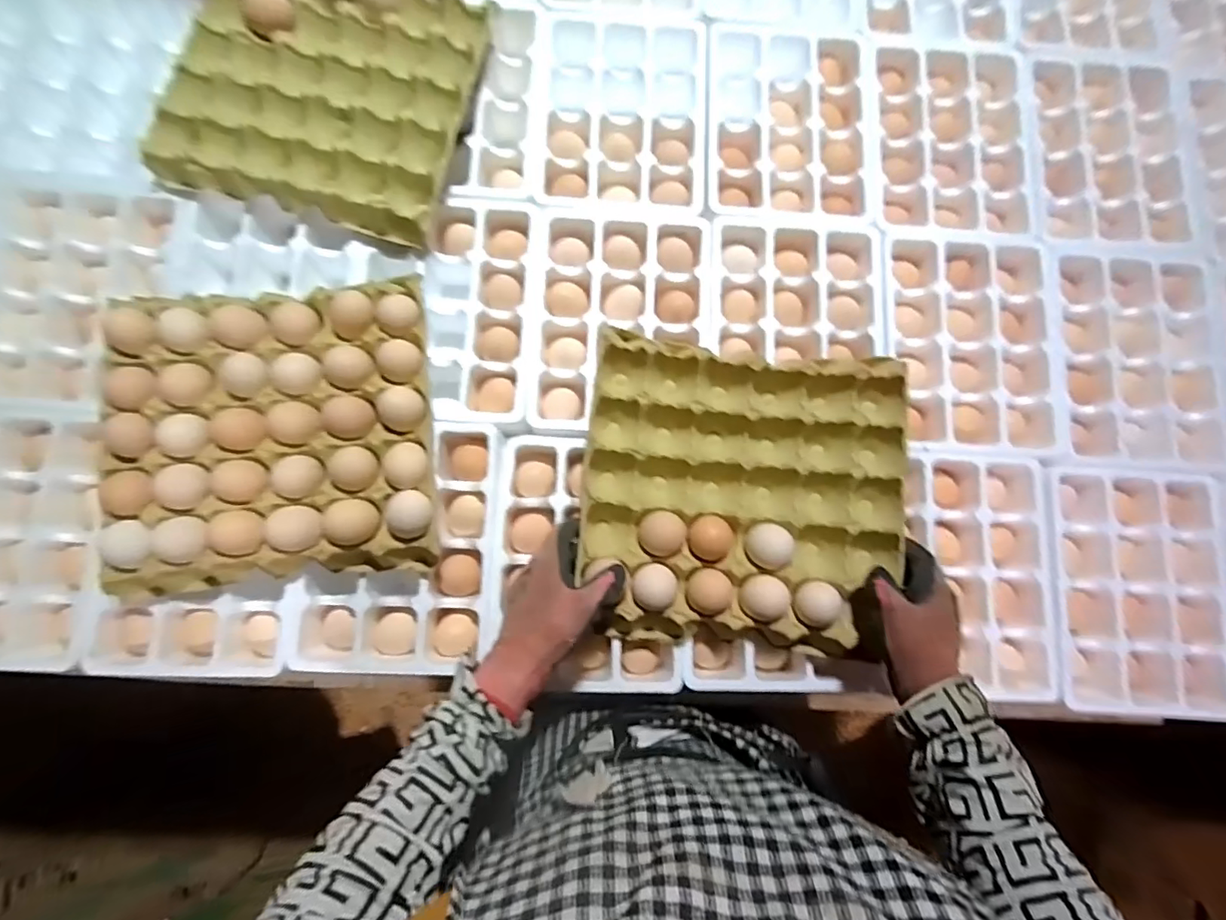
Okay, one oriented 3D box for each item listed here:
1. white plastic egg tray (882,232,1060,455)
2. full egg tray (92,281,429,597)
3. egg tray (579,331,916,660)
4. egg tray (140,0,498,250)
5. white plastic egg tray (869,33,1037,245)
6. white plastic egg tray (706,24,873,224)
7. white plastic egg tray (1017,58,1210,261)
[{"bbox_3d":[0.380,-0.127,0.601,0.178,0.042,0.242,1,80,-2],"label":"white plastic egg tray"},{"bbox_3d":[-0.314,-0.022,0.526,0.284,0.057,0.265,-5,82,-2],"label":"full egg tray"},{"bbox_3d":[0.122,0.027,0.526,0.293,0.049,0.275,6,82,-1],"label":"egg tray"},{"bbox_3d":[-0.294,-0.380,0.580,0.285,0.052,0.261,14,82,0],"label":"egg tray"},{"bbox_3d":[0.380,-0.363,0.634,0.180,0.041,0.231,-1,81,-2],"label":"white plastic egg tray"},{"bbox_3d":[0.194,-0.374,0.631,0.180,0.038,0.237,1,80,-2],"label":"white plastic egg tray"},{"bbox_3d":[0.566,-0.350,0.634,0.190,0.035,0.246,-1,82,-2],"label":"white plastic egg tray"}]

